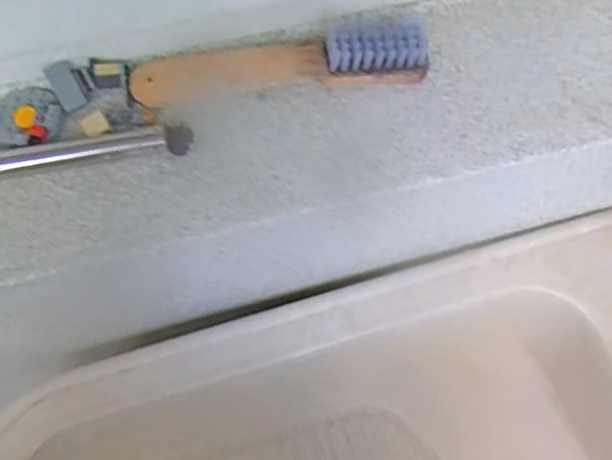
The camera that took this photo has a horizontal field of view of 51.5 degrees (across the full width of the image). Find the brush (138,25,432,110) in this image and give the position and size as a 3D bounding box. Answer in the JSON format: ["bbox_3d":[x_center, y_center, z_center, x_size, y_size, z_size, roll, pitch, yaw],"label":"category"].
[{"bbox_3d":[-0.018,-0.115,0.437,0.199,0.036,0.033,-5,65,-2],"label":"brush"}]

